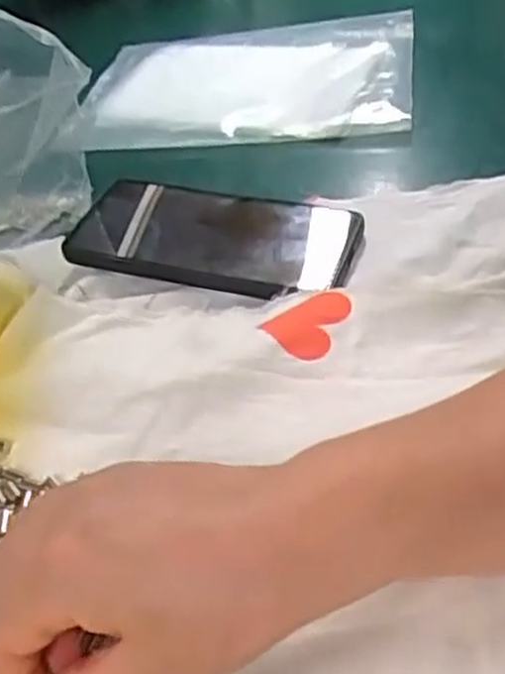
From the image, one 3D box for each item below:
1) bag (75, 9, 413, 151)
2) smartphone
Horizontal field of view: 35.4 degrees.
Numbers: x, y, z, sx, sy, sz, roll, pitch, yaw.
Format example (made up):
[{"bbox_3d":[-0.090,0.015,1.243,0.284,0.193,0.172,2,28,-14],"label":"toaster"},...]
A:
[{"bbox_3d":[-0.006,-0.201,0.612,0.250,0.018,0.171,0,42,9],"label":"bag"},{"bbox_3d":[-0.023,-0.058,0.455,0.163,0.016,0.077,10,45,19],"label":"smartphone"}]

